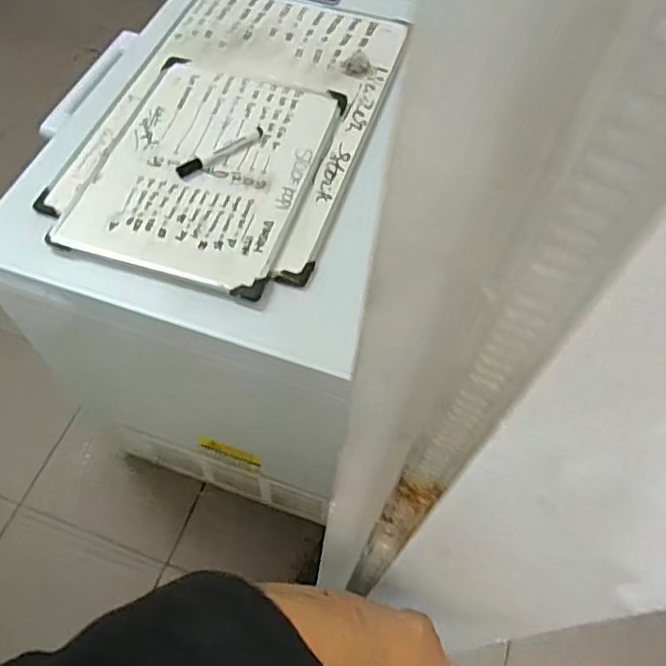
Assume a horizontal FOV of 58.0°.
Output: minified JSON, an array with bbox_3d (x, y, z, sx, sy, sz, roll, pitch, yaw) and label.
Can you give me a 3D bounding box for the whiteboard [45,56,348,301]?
[{"bbox_3d":[-0.179,-0.249,0.885,0.301,0.020,0.397,17,60,6],"label":"whiteboard"}]

